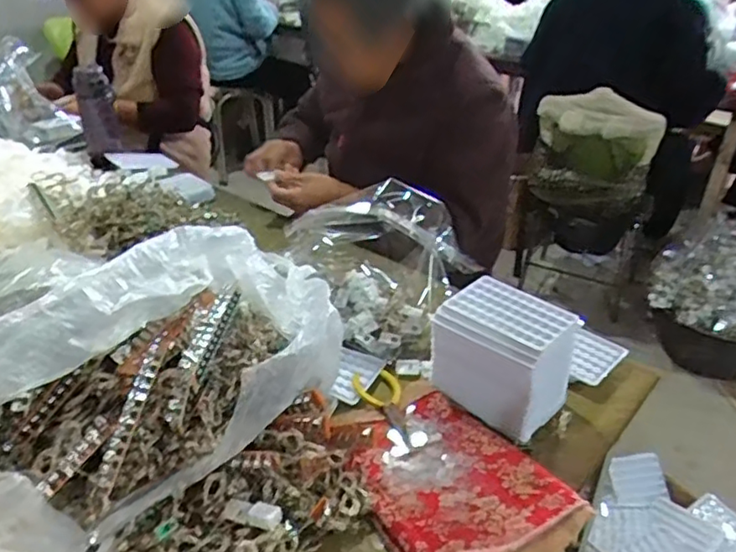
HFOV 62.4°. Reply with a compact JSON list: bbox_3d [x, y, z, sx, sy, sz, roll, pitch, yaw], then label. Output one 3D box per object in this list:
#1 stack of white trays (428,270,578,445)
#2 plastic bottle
[{"bbox_3d":[0.148,0.092,0.675,0.132,0.127,0.093,26,39,34],"label":"stack of white trays"},{"bbox_3d":[-0.567,-0.346,1.288,0.082,0.176,0.076,-12,34,-21],"label":"plastic bottle"}]

